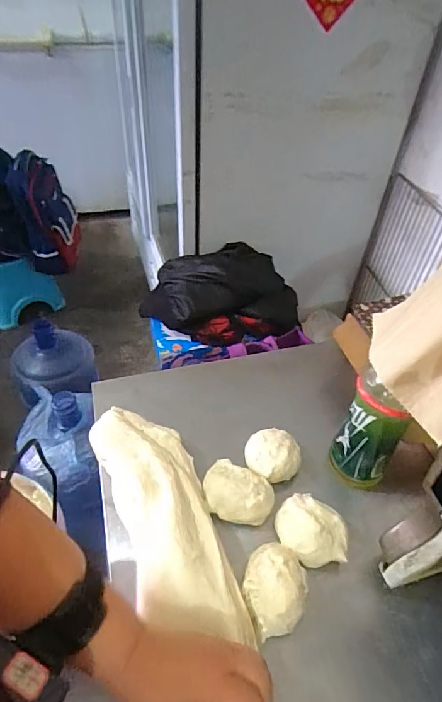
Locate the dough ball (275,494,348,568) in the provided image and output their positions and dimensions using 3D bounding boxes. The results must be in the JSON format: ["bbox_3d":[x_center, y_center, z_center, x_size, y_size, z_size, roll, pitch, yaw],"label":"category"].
[{"bbox_3d":[0.099,0.202,0.482,0.064,0.040,0.078,-34,59,-25],"label":"dough ball"}]

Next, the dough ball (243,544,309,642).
[{"bbox_3d":[0.054,0.240,0.440,0.060,0.046,0.083,20,53,14],"label":"dough ball"}]

